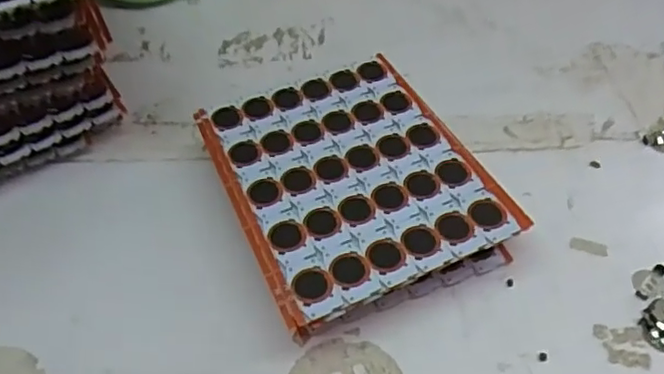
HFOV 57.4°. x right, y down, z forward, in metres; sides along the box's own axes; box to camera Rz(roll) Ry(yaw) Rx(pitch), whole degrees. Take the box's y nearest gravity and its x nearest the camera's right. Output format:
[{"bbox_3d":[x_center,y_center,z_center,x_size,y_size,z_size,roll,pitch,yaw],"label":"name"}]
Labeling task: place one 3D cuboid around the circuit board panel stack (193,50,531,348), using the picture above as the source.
[{"bbox_3d":[0.009,0.002,0.328,0.122,0.041,0.146,-21,52,-15],"label":"circuit board panel stack"}]

